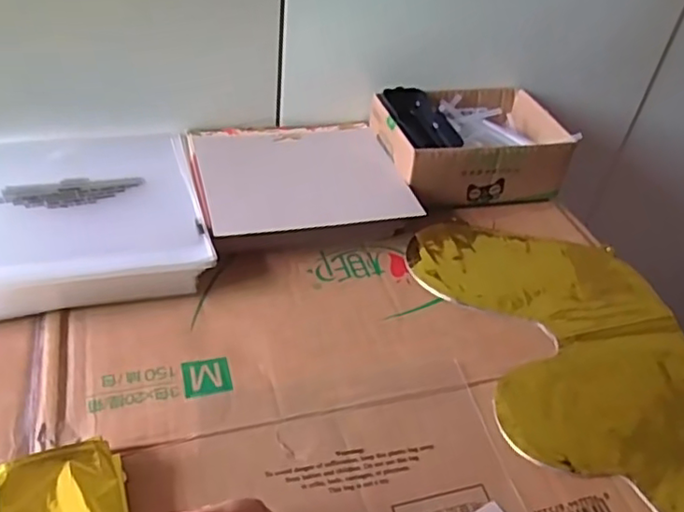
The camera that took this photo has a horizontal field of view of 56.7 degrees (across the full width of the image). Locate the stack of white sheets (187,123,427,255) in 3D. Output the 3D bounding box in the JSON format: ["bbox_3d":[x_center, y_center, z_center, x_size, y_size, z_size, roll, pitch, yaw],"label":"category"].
[{"bbox_3d":[-0.043,-0.073,0.614,0.188,0.037,0.168,-6,41,-16],"label":"stack of white sheets"}]

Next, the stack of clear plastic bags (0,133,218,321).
[{"bbox_3d":[-0.240,-0.039,0.558,0.220,0.036,0.231,-9,42,-19],"label":"stack of clear plastic bags"}]

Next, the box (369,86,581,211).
[{"bbox_3d":[0.132,-0.118,0.678,0.181,0.072,0.131,-8,42,-19],"label":"box"}]

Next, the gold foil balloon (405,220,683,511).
[{"bbox_3d":[0.211,0.107,0.478,0.197,0.010,0.426,-6,41,-16],"label":"gold foil balloon"}]

